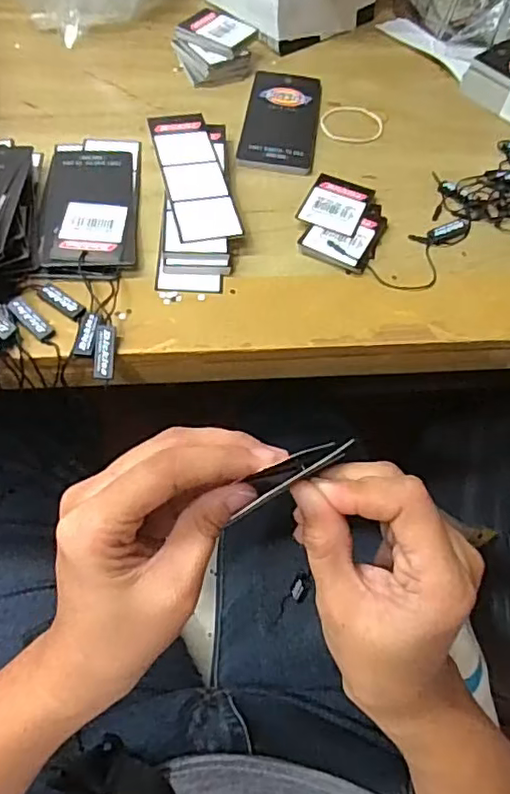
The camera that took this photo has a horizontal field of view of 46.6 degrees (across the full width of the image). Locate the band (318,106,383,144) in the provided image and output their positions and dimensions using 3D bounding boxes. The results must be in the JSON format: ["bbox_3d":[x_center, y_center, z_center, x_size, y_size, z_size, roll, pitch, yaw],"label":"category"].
[{"bbox_3d":[0.069,-0.195,0.422,0.045,0.004,0.044,2,59,-4],"label":"band"}]

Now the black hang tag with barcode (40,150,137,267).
[{"bbox_3d":[-0.098,-0.118,0.354,0.052,0.007,0.107,-3,59,-7],"label":"black hang tag with barcode"}]

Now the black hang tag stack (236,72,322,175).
[{"bbox_3d":[0.020,-0.198,0.418,0.050,0.006,0.113,8,59,0],"label":"black hang tag stack"}]

